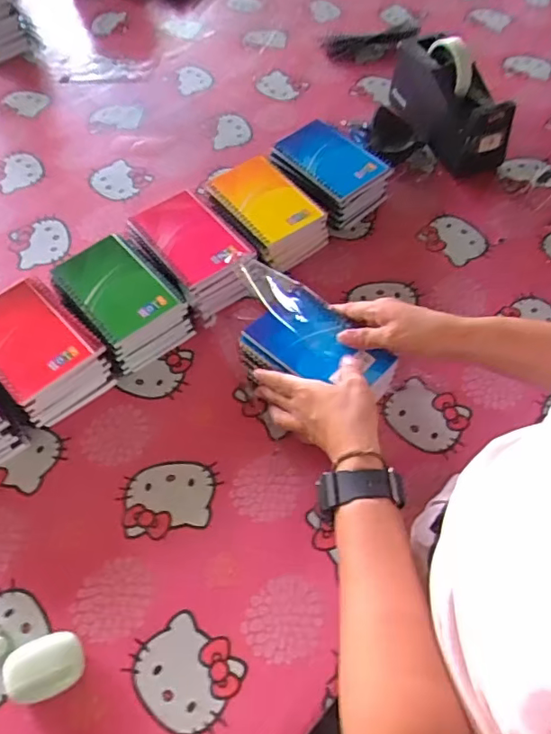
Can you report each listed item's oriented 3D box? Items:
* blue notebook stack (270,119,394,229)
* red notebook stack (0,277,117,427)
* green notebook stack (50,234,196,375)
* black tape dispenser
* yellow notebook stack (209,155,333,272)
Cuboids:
[{"bbox_3d":[0.066,-0.252,0.692,0.111,0.060,0.136,-36,66,-22],"label":"blue notebook stack"},{"bbox_3d":[-0.246,-0.018,0.550,0.092,0.058,0.139,-39,67,-23],"label":"red notebook stack"},{"bbox_3d":[-0.167,-0.071,0.581,0.092,0.065,0.135,-37,66,-22],"label":"green notebook stack"},{"bbox_3d":[0.236,-0.376,0.740,0.095,0.106,0.204,-17,60,-12],"label":"black tape dispenser"},{"bbox_3d":[-0.010,-0.186,0.651,0.097,0.061,0.135,-30,63,-18],"label":"yellow notebook stack"}]

